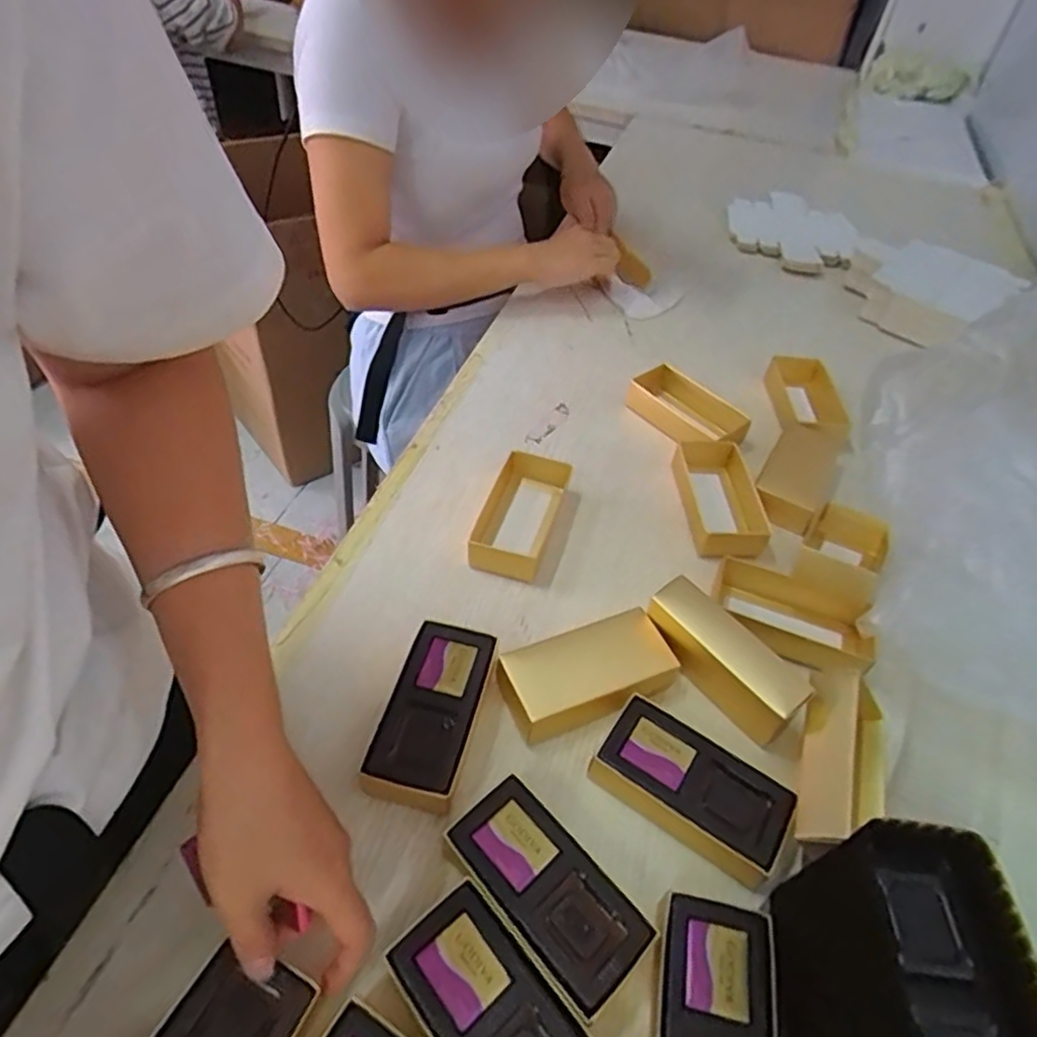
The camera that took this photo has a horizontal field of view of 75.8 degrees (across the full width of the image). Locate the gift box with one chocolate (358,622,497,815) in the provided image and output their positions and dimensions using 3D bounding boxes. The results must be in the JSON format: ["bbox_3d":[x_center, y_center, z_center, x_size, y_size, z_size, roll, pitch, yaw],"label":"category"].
[{"bbox_3d":[-0.055,0.127,0.433,0.059,0.034,0.110,10,47,5],"label":"gift box with one chocolate"}]

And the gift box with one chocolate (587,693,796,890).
[{"bbox_3d":[0.106,0.164,0.410,0.113,0.029,0.057,28,51,20],"label":"gift box with one chocolate"}]

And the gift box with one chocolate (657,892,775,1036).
[{"bbox_3d":[0.095,0.254,0.328,0.053,0.033,0.111,12,47,7],"label":"gift box with one chocolate"}]

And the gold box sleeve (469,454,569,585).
[{"bbox_3d":[-0.002,-0.003,0.562,0.062,0.030,0.121,14,48,9],"label":"gold box sleeve"}]

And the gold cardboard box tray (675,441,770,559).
[{"bbox_3d":[0.180,-0.025,0.596,0.061,0.027,0.139,1,47,-3],"label":"gold cardboard box tray"}]

